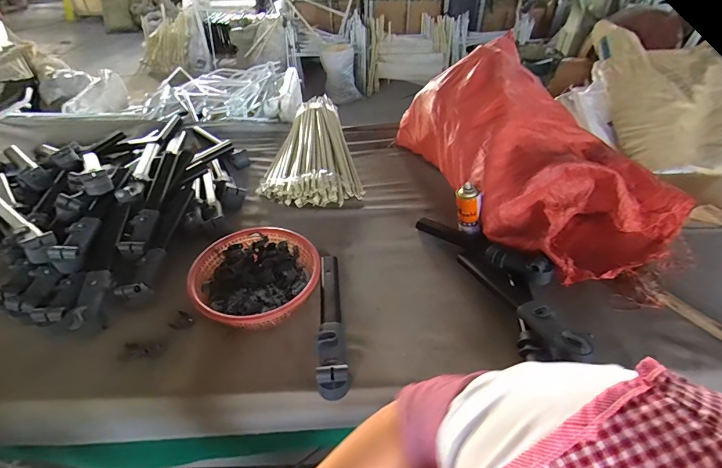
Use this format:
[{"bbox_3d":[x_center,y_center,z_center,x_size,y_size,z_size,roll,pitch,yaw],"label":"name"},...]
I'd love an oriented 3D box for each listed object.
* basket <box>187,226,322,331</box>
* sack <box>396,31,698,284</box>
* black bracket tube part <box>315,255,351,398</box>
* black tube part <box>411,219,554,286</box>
[{"bbox_3d":[-0.255,0.116,0.911,0.299,0.094,0.289,-17,44,-18],"label":"basket"},{"bbox_3d":[0.534,-0.265,1.147,0.545,0.359,0.855,-15,44,-17],"label":"sack"},{"bbox_3d":[-0.075,0.192,0.853,0.067,0.064,0.388,-5,42,-6],"label":"black bracket tube part"},{"bbox_3d":[0.324,0.030,1.008,0.065,0.089,0.392,-31,50,-30],"label":"black tube part"}]

